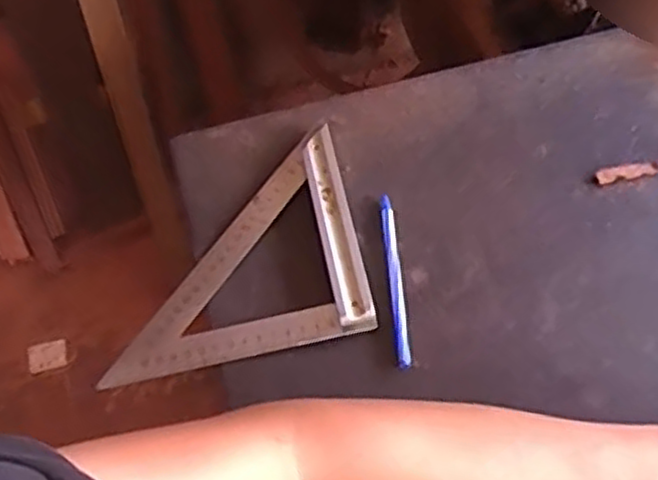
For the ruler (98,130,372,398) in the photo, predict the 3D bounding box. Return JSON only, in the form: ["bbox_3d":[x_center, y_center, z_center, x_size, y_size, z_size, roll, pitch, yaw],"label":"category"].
[{"bbox_3d":[-0.073,0.004,0.546,0.184,0.014,0.172,-10,57,-4],"label":"ruler"}]

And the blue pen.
[{"bbox_3d":[0.046,0.026,0.532,0.011,0.005,0.136,-3,57,0],"label":"blue pen"}]

